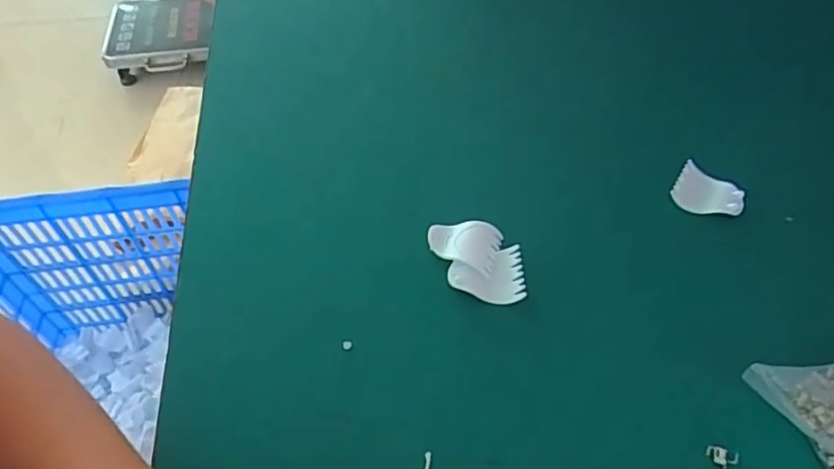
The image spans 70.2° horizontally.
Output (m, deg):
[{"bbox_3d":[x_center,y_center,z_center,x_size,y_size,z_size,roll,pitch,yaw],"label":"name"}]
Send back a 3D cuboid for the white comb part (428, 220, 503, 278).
[{"bbox_3d":[0.030,0.004,0.387,0.045,0.005,0.036,16,54,12],"label":"white comb part"}]

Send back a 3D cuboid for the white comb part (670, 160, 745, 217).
[{"bbox_3d":[0.209,-0.029,0.425,0.046,0.011,0.039,29,58,21],"label":"white comb part"}]

